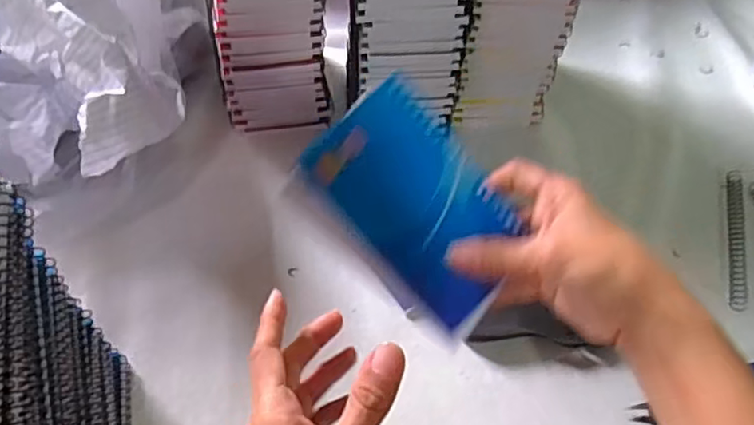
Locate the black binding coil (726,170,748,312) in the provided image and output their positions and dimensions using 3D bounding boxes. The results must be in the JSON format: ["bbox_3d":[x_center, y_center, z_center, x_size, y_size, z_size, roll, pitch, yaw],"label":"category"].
[{"bbox_3d":[0.304,0.019,0.518,0.012,0.006,0.155,16,50,11],"label":"black binding coil"}]

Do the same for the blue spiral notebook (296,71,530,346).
[{"bbox_3d":[0.024,-0.003,0.342,0.083,0.008,0.128,-41,92,-11],"label":"blue spiral notebook"}]

